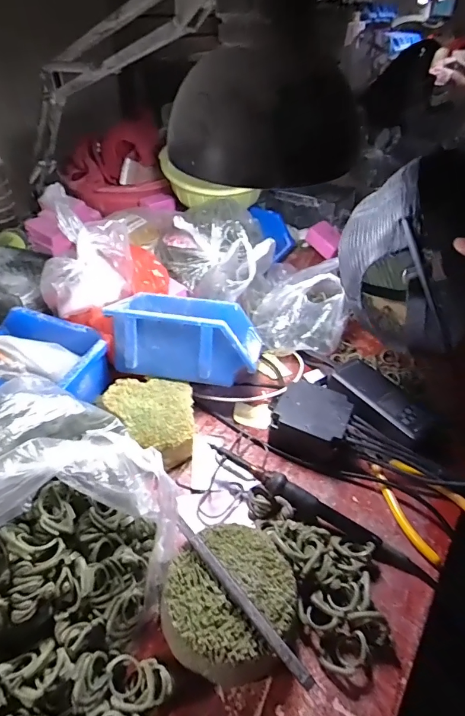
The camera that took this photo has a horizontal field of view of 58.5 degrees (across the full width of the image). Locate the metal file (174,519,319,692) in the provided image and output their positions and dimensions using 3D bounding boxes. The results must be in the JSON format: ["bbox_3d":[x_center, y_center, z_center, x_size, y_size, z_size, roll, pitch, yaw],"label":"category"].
[{"bbox_3d":[0.004,0.180,0.317,0.010,0.005,0.148,-28,51,-31],"label":"metal file"}]

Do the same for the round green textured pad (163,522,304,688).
[{"bbox_3d":[0.001,0.196,0.336,0.101,0.042,0.101,3,42,-2],"label":"round green textured pad"}]

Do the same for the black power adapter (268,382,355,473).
[{"bbox_3d":[0.092,0.075,0.480,0.088,0.049,0.075,19,44,15],"label":"black power adapter"}]

